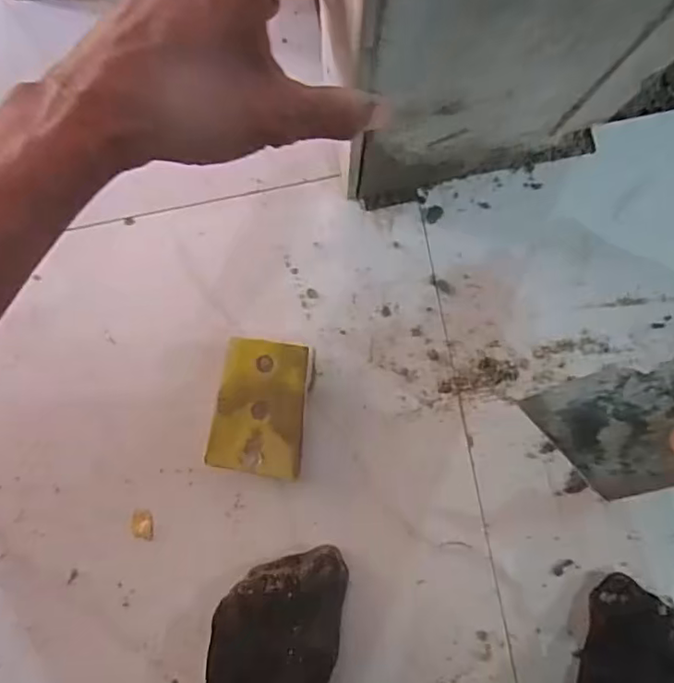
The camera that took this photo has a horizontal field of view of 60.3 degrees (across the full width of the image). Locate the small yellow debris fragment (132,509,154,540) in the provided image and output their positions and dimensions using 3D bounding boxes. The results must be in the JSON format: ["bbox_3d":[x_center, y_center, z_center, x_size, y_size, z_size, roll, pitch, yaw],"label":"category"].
[{"bbox_3d":[-0.162,0.153,0.484,0.017,0.004,0.025,-2,90,0],"label":"small yellow debris fragment"}]

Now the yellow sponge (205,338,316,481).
[{"bbox_3d":[-0.059,0.052,0.472,0.071,0.038,0.104,11,90,0],"label":"yellow sponge"}]

